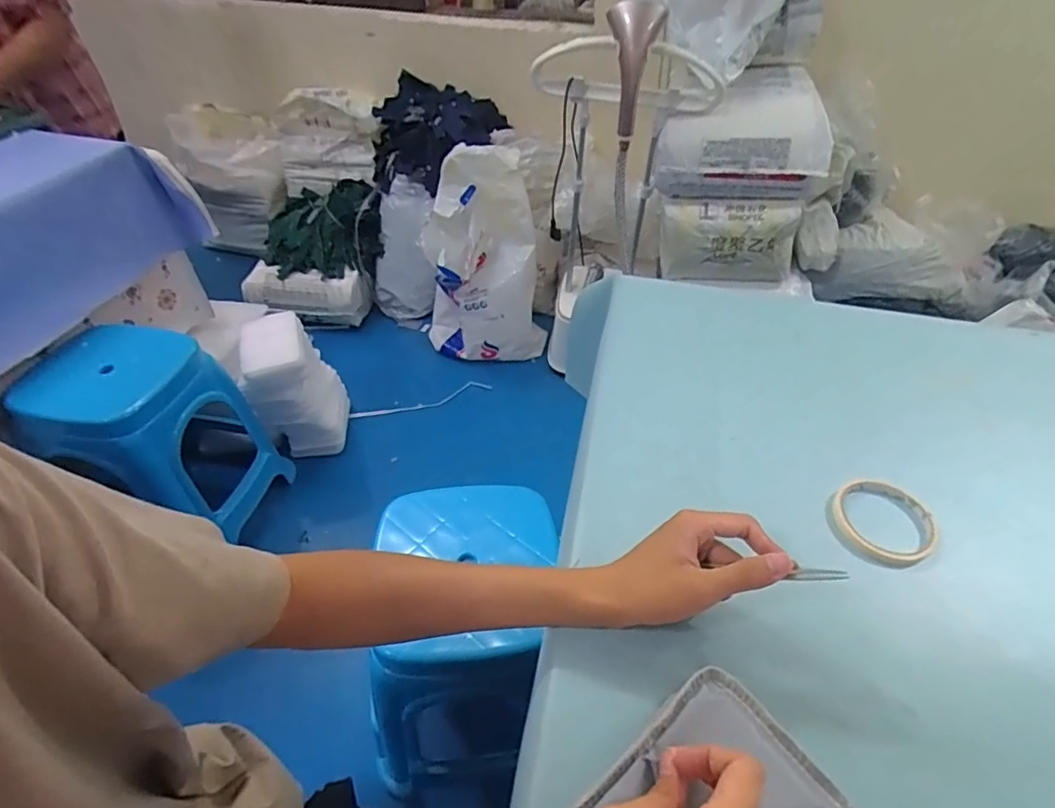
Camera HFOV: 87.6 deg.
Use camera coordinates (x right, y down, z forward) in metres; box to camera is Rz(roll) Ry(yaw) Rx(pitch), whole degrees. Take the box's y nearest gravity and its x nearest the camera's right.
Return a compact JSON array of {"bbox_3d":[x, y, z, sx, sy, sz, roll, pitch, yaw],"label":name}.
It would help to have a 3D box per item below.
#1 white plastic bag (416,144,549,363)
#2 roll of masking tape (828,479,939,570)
[{"bbox_3d":[-0.136,-0.429,1.707,0.359,0.585,0.266,-4,45,-6],"label":"white plastic bag"},{"bbox_3d":[0.331,0.109,0.511,0.086,0.012,0.087,1,44,-1],"label":"roll of masking tape"}]

